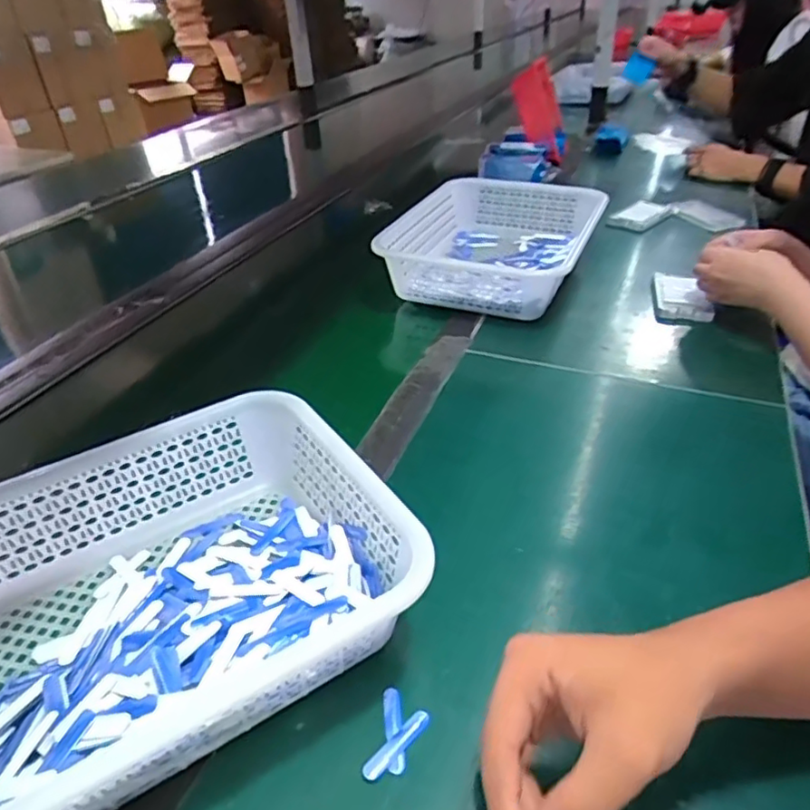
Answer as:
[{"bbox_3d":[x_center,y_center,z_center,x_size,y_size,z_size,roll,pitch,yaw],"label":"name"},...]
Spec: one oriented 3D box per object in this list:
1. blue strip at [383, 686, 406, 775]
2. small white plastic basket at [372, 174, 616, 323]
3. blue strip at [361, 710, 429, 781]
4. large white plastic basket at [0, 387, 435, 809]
[{"bbox_3d":[-0.007,0.197,0.375,0.011,0.004,0.052,-5,35,-3],"label":"blue strip"},{"bbox_3d":[0.137,-0.242,0.920,0.265,0.086,0.369,12,38,20],"label":"small white plastic basket"},{"bbox_3d":[-0.005,0.202,0.367,0.050,0.004,0.011,-31,44,-33],"label":"blue strip"},{"bbox_3d":[-0.186,0.133,0.409,0.353,0.086,0.259,-25,41,-27],"label":"large white plastic basket"}]

